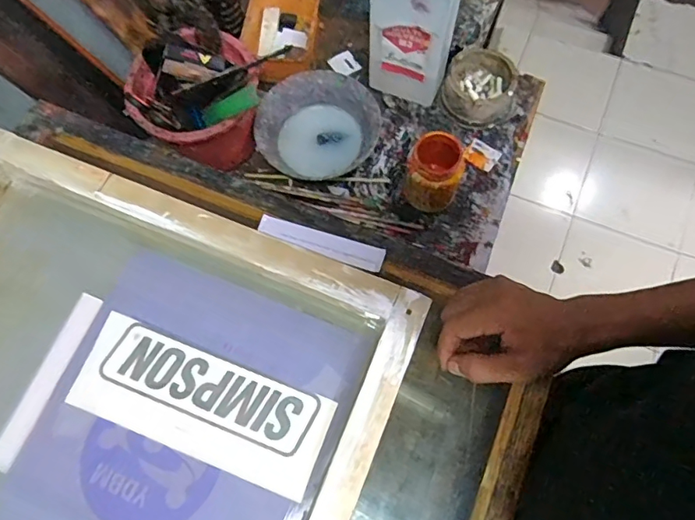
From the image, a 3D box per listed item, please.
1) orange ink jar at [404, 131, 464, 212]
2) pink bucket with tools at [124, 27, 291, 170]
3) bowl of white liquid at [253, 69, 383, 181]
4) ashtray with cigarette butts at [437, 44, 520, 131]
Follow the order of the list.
[{"bbox_3d":[0.105,-0.104,0.625,0.063,0.097,0.062,-1,72,2],"label":"orange ink jar"},{"bbox_3d":[-0.180,-0.196,0.618,0.146,0.154,0.144,-1,72,2],"label":"pink bucket with tools"},{"bbox_3d":[-0.038,-0.172,0.670,0.154,0.060,0.140,-1,72,2],"label":"bowl of white liquid"},{"bbox_3d":[0.179,-0.233,0.690,0.094,0.054,0.088,-1,72,2],"label":"ashtray with cigarette butts"}]

